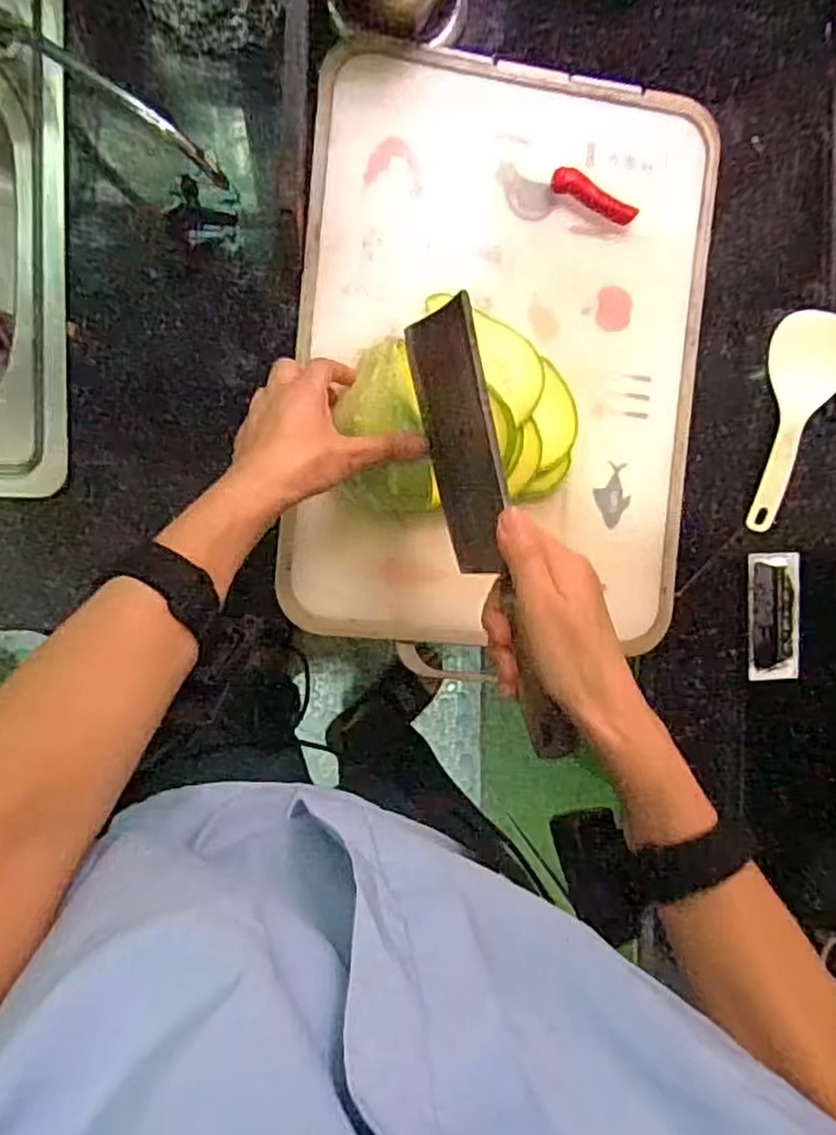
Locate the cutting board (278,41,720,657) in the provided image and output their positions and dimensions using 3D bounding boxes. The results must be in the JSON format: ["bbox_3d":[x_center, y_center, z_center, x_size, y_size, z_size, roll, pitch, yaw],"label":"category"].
[{"bbox_3d":[0.069,-0.161,0.535,0.310,0.018,0.435,5,91,-8],"label":"cutting board"}]

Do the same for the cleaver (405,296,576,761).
[{"bbox_3d":[0.042,-0.018,0.429,0.023,0.102,0.272,-15,94,-6],"label":"cleaver"}]

